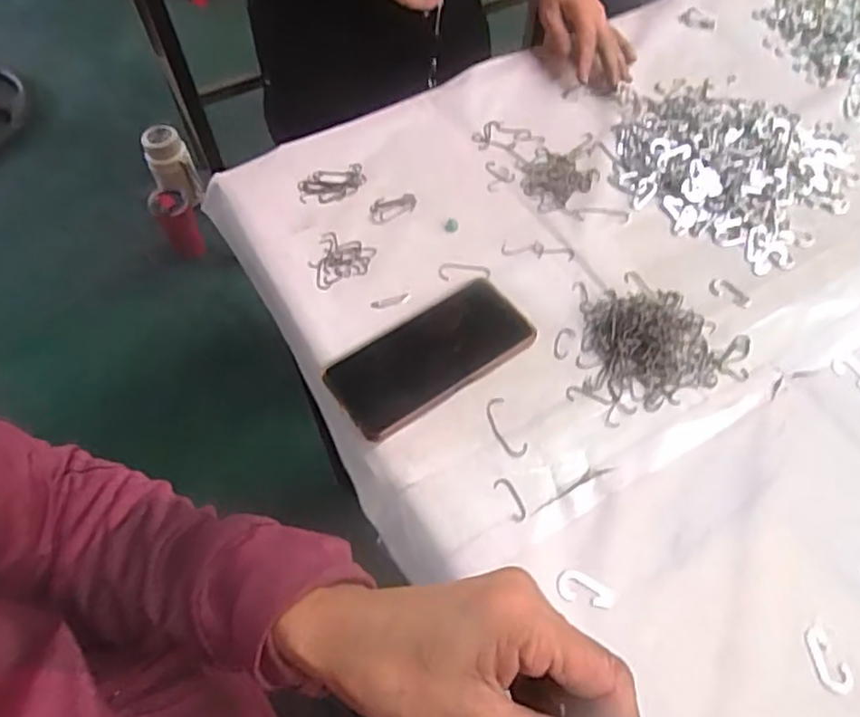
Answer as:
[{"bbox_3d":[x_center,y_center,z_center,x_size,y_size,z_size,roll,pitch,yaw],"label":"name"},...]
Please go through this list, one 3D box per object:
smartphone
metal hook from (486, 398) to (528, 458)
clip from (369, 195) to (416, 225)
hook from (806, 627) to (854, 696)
[{"bbox_3d":[0.001,-0.004,0.551,0.166,0.015,0.080,-32,62,-17],"label":"smartphone"},{"bbox_3d":[0.058,0.053,0.518,0.019,0.004,0.050,-19,59,-10],"label":"metal hook"},{"bbox_3d":[-0.036,-0.146,0.649,0.047,0.006,0.029,-22,59,-12],"label":"clip"},{"bbox_3d":[0.255,0.193,0.432,0.018,0.004,0.039,-14,58,-7],"label":"hook"}]

